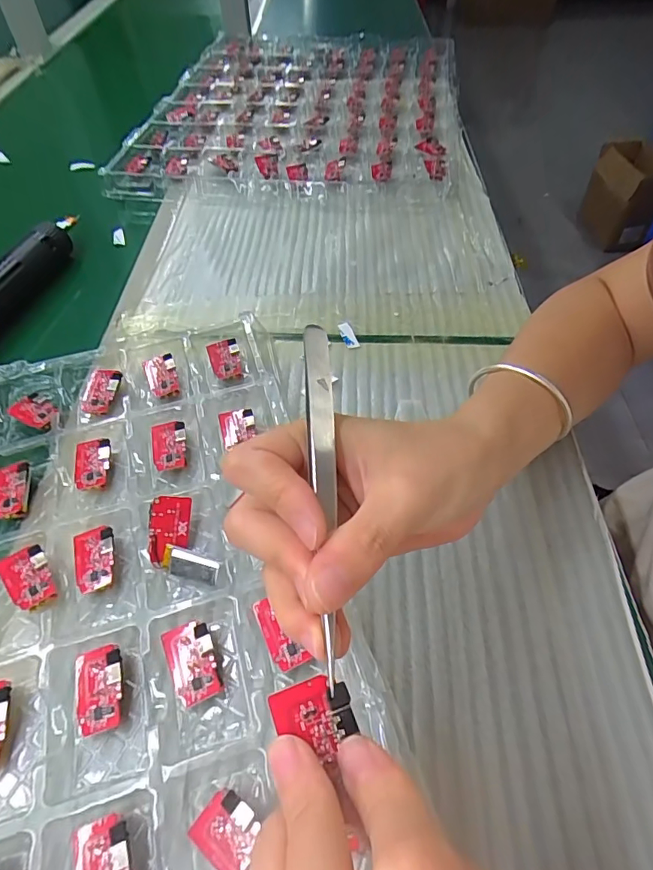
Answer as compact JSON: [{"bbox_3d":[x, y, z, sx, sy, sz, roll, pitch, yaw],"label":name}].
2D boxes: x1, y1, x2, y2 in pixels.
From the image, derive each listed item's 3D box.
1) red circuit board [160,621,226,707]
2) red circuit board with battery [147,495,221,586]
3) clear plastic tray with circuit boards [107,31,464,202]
[{"bbox_3d":[-0.064,0.108,0.233,0.022,0.010,0.036,-21,55,-14],"label":"red circuit board"},{"bbox_3d":[-0.080,0.060,0.265,0.031,0.010,0.054,-32,66,-2],"label":"red circuit board with battery"},{"bbox_3d":[-0.020,-0.442,0.635,0.359,0.016,0.489,6,53,6],"label":"clear plastic tray with circuit boards"}]

